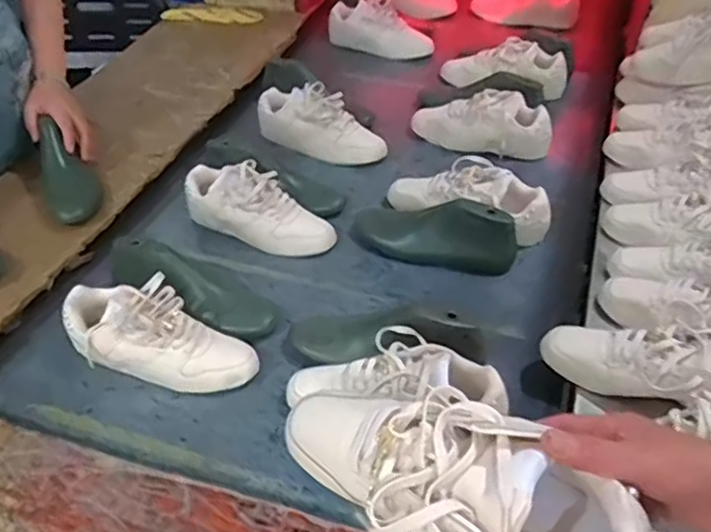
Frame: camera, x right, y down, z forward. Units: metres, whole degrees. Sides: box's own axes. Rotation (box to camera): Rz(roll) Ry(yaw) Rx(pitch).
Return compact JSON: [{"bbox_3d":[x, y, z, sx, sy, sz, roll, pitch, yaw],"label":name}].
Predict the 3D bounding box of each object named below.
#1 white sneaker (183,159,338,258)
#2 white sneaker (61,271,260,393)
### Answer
[{"bbox_3d":[-0.157,-0.092,1.053,0.264,0.098,0.099,24,45,4],"label":"white sneaker"},{"bbox_3d":[-0.254,0.098,0.828,0.250,0.095,0.099,4,43,5],"label":"white sneaker"}]

